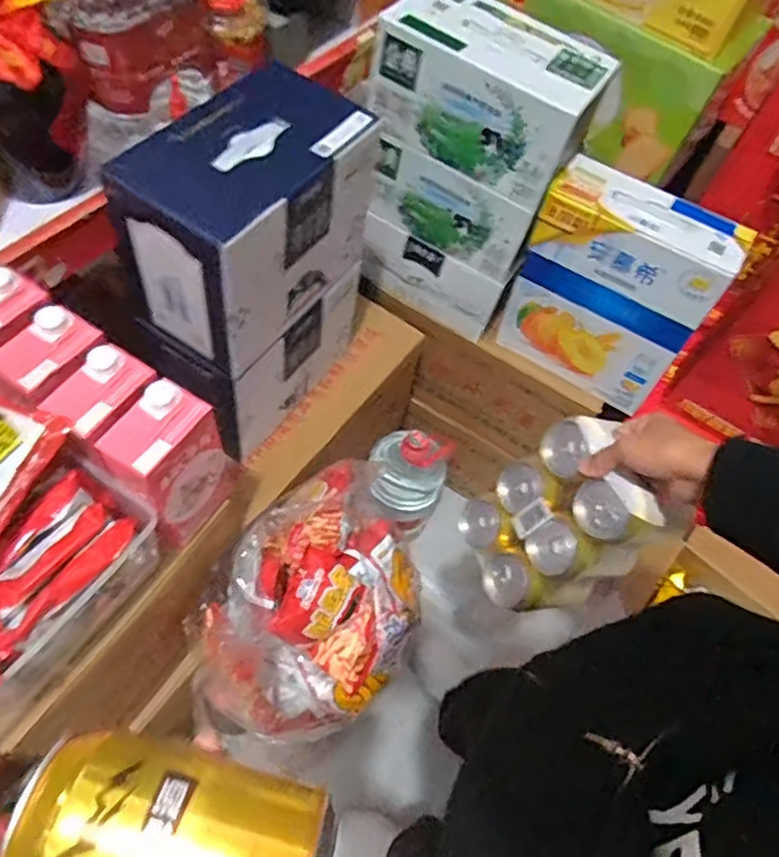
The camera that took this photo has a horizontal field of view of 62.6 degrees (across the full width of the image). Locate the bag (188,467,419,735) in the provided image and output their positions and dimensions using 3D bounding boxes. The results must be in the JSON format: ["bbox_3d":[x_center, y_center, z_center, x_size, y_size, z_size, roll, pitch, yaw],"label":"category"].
[{"bbox_3d":[-0.087,0.210,0.817,0.225,0.198,0.317,37,61,18],"label":"bag"}]

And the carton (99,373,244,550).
[{"bbox_3d":[-0.217,0.042,0.654,0.057,0.172,0.094,28,58,13],"label":"carton"}]

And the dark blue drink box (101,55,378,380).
[{"bbox_3d":[-0.148,-0.243,0.743,0.152,0.219,0.273,28,58,13],"label":"dark blue drink box"}]

